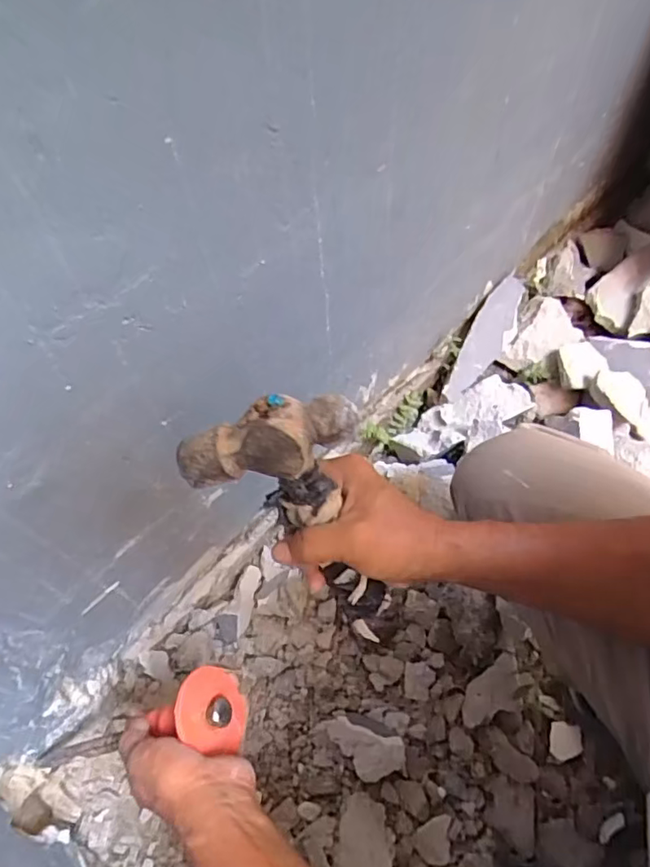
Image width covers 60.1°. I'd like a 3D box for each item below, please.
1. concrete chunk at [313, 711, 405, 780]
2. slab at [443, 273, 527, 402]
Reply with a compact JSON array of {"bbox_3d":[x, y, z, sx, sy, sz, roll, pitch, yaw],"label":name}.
[{"bbox_3d":[0.043,0.363,0.663,0.100,0.042,0.056,30,66,20],"label":"concrete chunk"},{"bbox_3d":[0.259,-0.150,0.890,0.238,0.073,0.017,-59,27,-11],"label":"slab"}]

